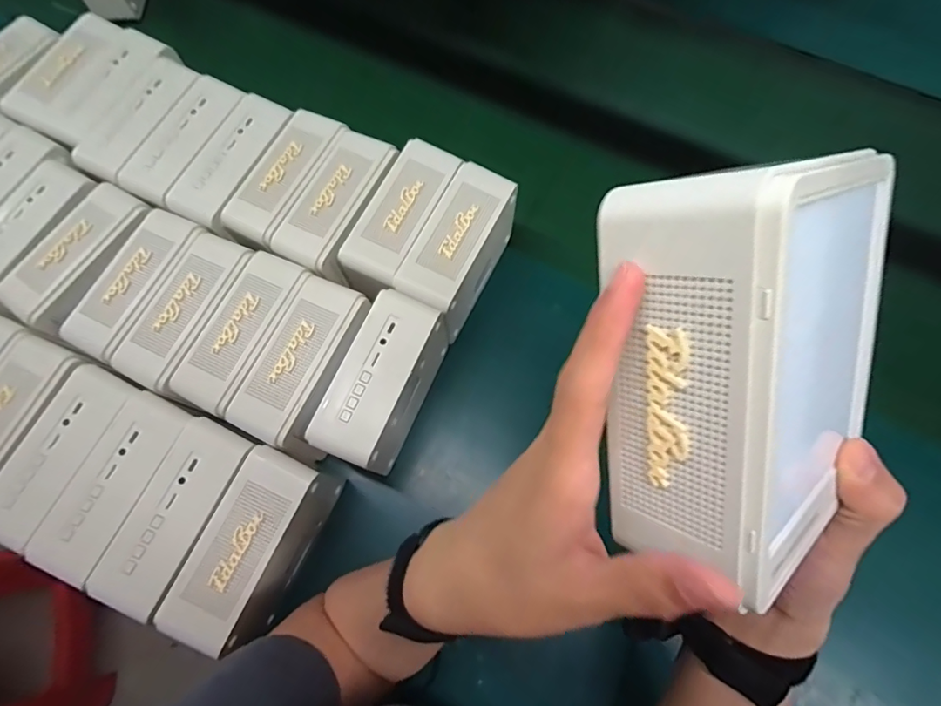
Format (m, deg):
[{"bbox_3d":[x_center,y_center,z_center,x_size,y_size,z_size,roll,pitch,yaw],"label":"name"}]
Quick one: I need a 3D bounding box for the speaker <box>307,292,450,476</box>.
[{"bbox_3d":[-0.074,0.032,0.437,0.064,0.094,0.144,23,74,9],"label":"speaker"}]

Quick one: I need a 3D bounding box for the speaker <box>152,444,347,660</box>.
[{"bbox_3d":[-0.165,0.153,0.401,0.062,0.093,0.137,21,73,8],"label":"speaker"}]

